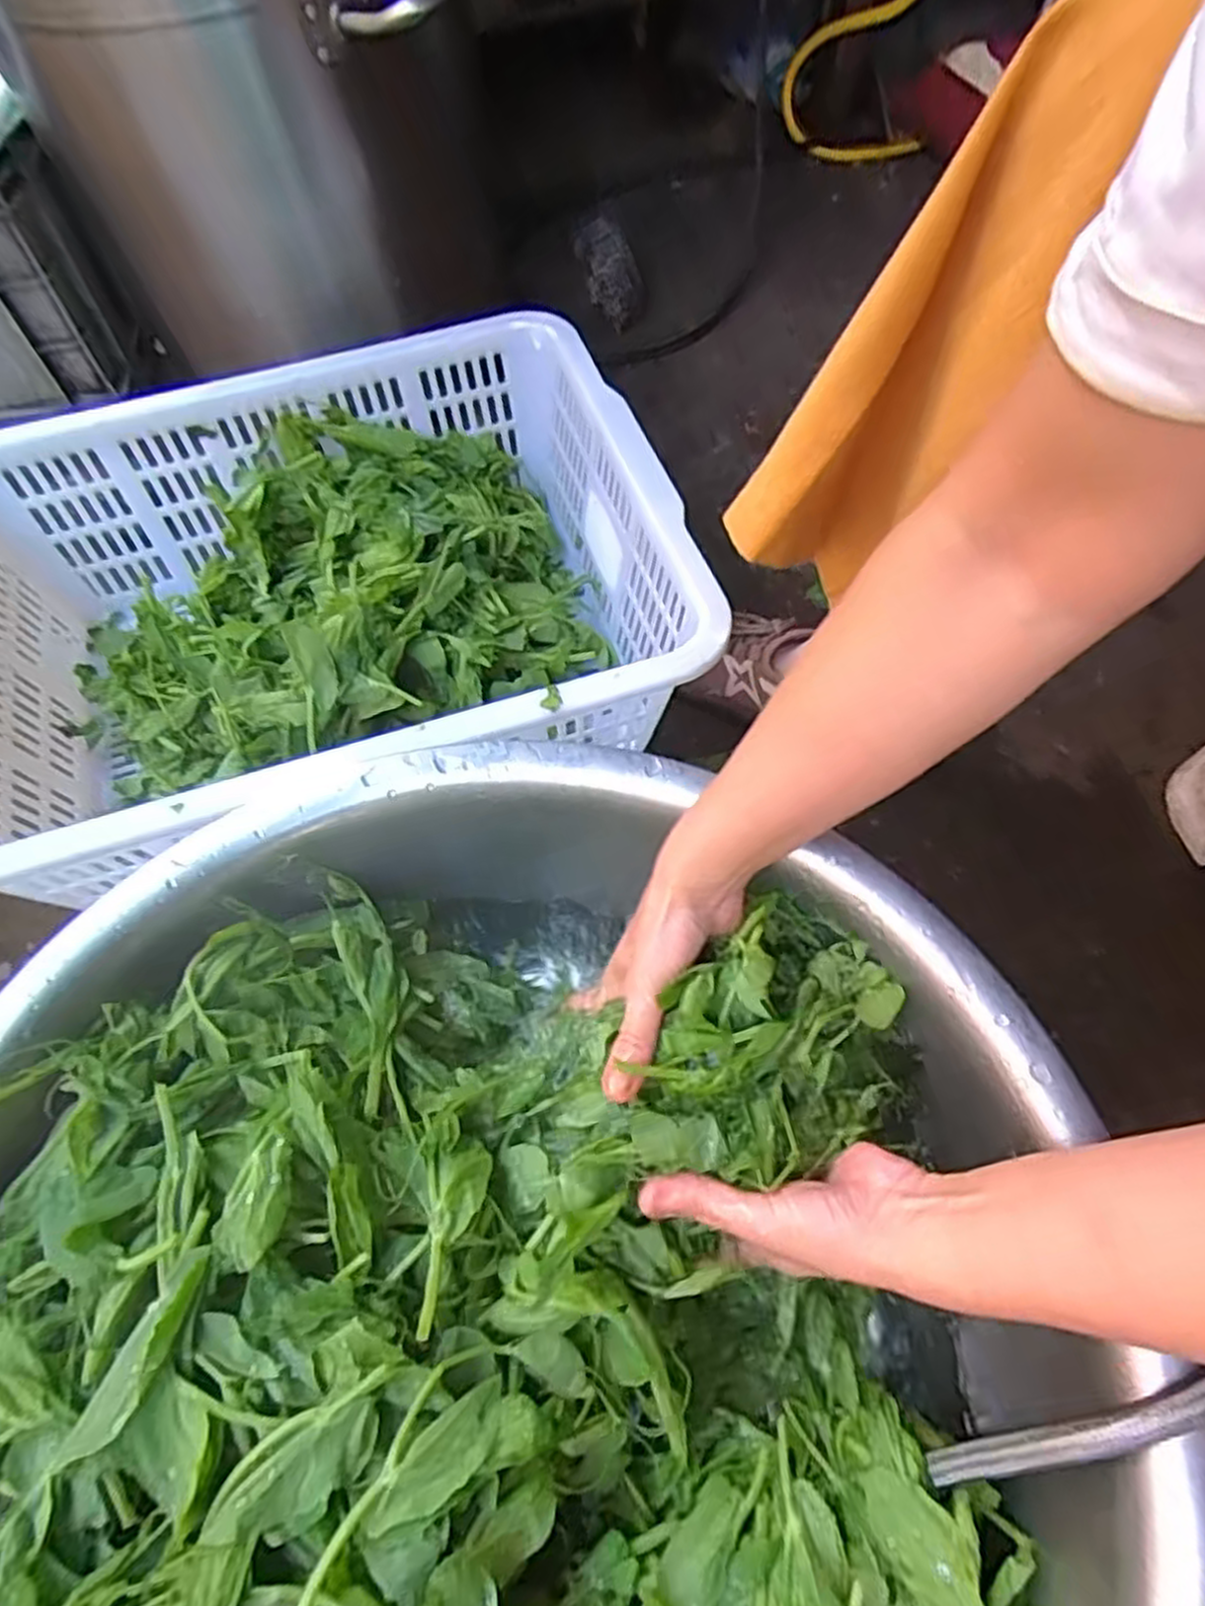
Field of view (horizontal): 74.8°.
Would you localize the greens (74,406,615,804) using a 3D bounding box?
[{"bbox_3d":[-0.225,-0.163,0.628,0.421,0.155,0.289,-17,63,-10],"label":"greens"}]

